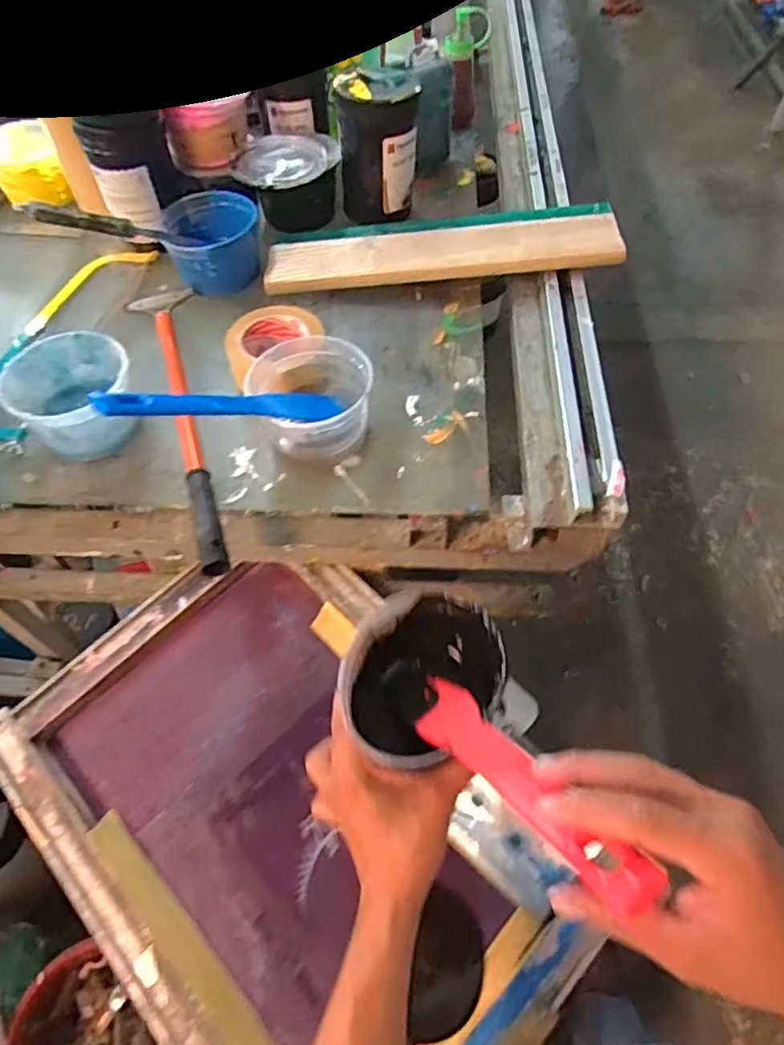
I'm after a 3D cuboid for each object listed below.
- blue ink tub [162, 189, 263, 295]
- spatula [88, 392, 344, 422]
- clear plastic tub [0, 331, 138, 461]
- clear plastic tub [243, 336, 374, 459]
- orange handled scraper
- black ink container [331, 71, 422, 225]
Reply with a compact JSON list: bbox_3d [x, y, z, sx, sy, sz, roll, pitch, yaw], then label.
[{"bbox_3d":[-0.234,-0.378,0.830,0.124,0.068,0.131,-13,57,-6],"label":"blue ink tub"},{"bbox_3d":[-0.150,-0.111,0.594,0.268,0.017,0.035,-11,48,-49],"label":"spatula"},{"bbox_3d":[-0.346,-0.137,0.685,0.123,0.084,0.104,-32,61,-18],"label":"clear plastic tub"},{"bbox_3d":[-0.084,-0.131,0.675,0.122,0.077,0.141,-23,59,-13],"label":"clear plastic tub"},{"bbox_3d":[-0.233,-0.132,0.709,0.068,0.027,0.445,-18,58,-10],"label":"orange handled scraper"},{"bbox_3d":[-0.019,-0.508,0.858,0.103,0.174,0.089,-6,56,-2],"label":"black ink container"}]

